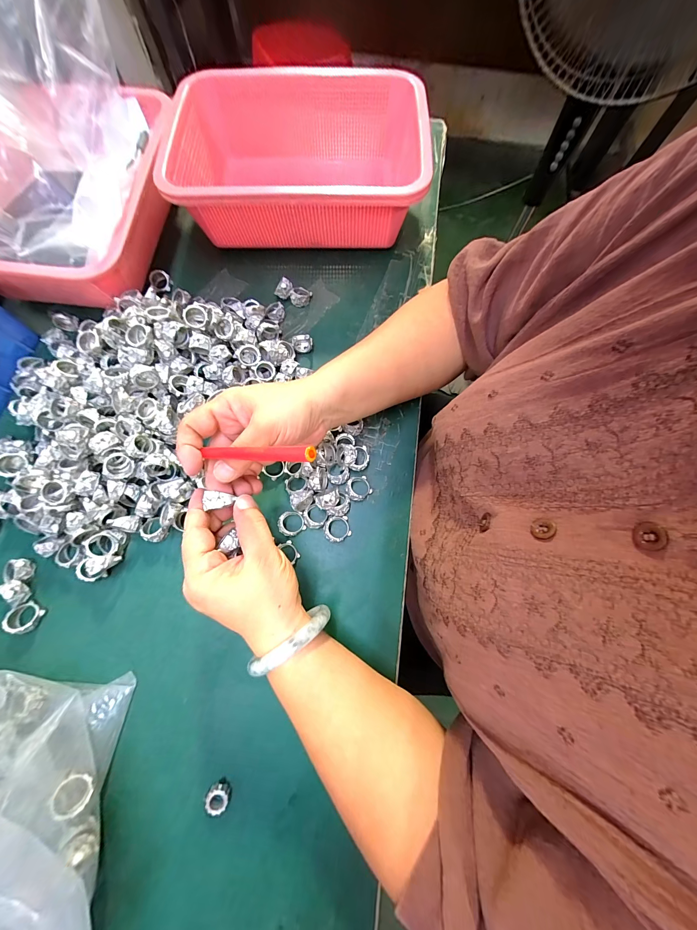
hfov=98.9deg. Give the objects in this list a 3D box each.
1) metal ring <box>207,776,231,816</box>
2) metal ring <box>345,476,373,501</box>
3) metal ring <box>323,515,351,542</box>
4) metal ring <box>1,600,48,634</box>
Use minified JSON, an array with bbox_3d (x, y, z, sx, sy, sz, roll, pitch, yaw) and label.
[{"bbox_3d":[-0.102,0.259,0.233,0.016,0.010,0.018,-43,78,-12],"label":"metal ring"},{"bbox_3d":[0.009,0.023,0.302,0.026,0.013,0.025,0,73,-1],"label":"metal ring"},{"bbox_3d":[-0.011,0.062,0.291,0.026,0.007,0.025,9,64,-18],"label":"metal ring"},{"bbox_3d":[-0.297,0.139,0.272,0.023,0.013,0.023,0,73,-1],"label":"metal ring"}]

